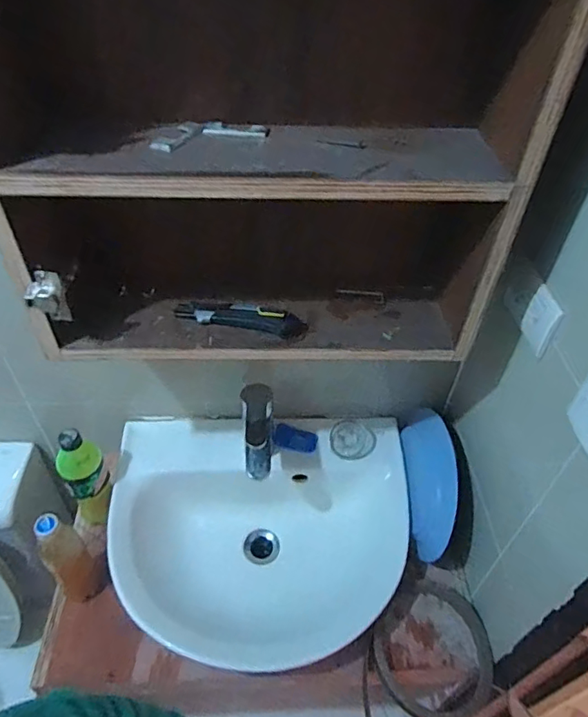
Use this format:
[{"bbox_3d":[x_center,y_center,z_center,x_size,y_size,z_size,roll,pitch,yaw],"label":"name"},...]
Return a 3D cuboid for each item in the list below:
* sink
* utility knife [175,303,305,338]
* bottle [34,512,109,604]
[{"bbox_3d":[-0.057,0.292,0.817,0.469,0.142,0.373,2,44,0],"label":"sink"},{"bbox_3d":[-0.065,-0.051,0.615,0.160,0.018,0.029,11,45,9],"label":"utility knife"},{"bbox_3d":[-0.321,0.279,0.724,0.063,0.178,0.062,-27,51,-27],"label":"bottle"}]

